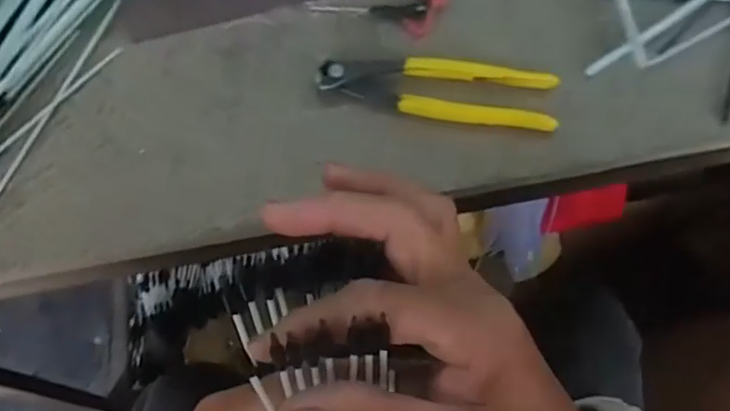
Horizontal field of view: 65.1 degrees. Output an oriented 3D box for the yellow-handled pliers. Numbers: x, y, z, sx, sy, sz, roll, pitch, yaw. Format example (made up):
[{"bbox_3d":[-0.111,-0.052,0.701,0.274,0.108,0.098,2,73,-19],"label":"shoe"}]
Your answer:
[{"bbox_3d":[0.050,-0.081,0.396,0.161,0.014,0.045,5,64,5],"label":"yellow-handled pliers"}]

